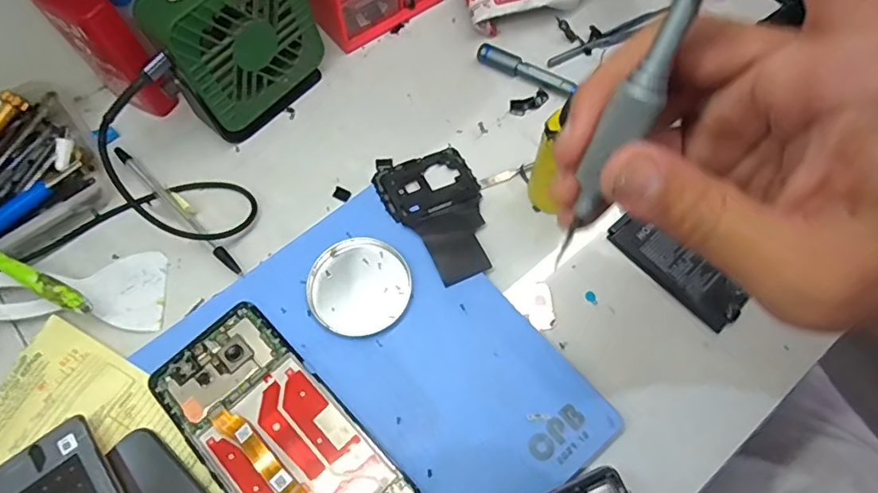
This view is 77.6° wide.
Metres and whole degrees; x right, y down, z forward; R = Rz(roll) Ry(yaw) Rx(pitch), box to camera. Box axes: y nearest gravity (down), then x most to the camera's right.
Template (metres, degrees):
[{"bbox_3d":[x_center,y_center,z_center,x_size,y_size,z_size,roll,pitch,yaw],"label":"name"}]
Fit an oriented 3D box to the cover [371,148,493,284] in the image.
[{"bbox_3d":[0.002,-0.028,0.375,0.066,0.007,0.109,-27,66,-12],"label":"cover"}]

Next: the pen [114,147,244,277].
[{"bbox_3d":[-0.181,-0.028,0.375,0.140,0.011,0.008,39,70,19],"label":"pen"}]

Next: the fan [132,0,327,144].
[{"bbox_3d":[-0.135,-0.138,0.374,0.046,0.114,0.104,38,68,17],"label":"fan"}]

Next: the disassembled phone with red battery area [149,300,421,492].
[{"bbox_3d":[-0.089,0.107,0.306,0.074,0.008,0.163,-42,69,-18],"label":"disassembled phone with red battery area"}]

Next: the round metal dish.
[{"bbox_3d":[-0.051,0.025,0.349,0.063,0.005,0.063,-1,63,1],"label":"round metal dish"}]

